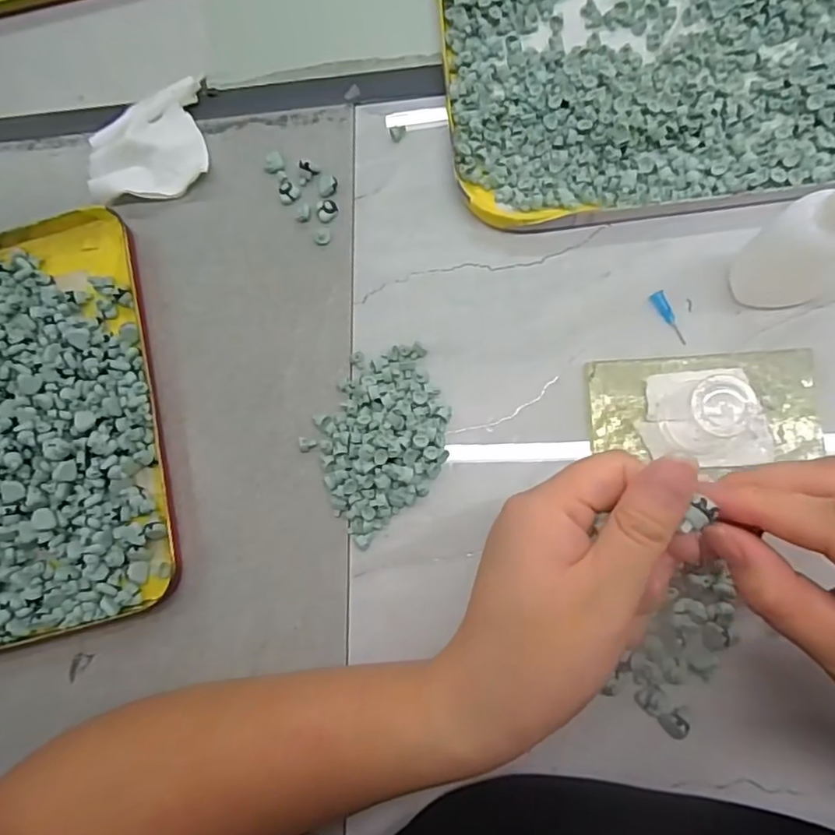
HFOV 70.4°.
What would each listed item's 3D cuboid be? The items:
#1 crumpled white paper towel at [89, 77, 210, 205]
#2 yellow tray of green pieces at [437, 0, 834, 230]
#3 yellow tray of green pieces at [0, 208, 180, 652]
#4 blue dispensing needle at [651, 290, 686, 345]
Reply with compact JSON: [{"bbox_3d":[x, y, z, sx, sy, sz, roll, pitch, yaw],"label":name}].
[{"bbox_3d":[-0.167,-0.169,0.368,0.073,0.015,0.075,-8,82,8],"label":"crumpled white paper towel"},{"bbox_3d":[0.151,-0.211,0.320,0.269,0.024,0.199,-5,83,9],"label":"yellow tray of green pieces"},{"bbox_3d":[-0.269,0.011,0.339,0.249,0.025,0.242,-15,81,7],"label":"yellow tray of green pieces"},{"bbox_3d":[0.130,-0.052,0.304,0.007,0.004,0.031,-27,80,5],"label":"blue dispensing needle"}]

